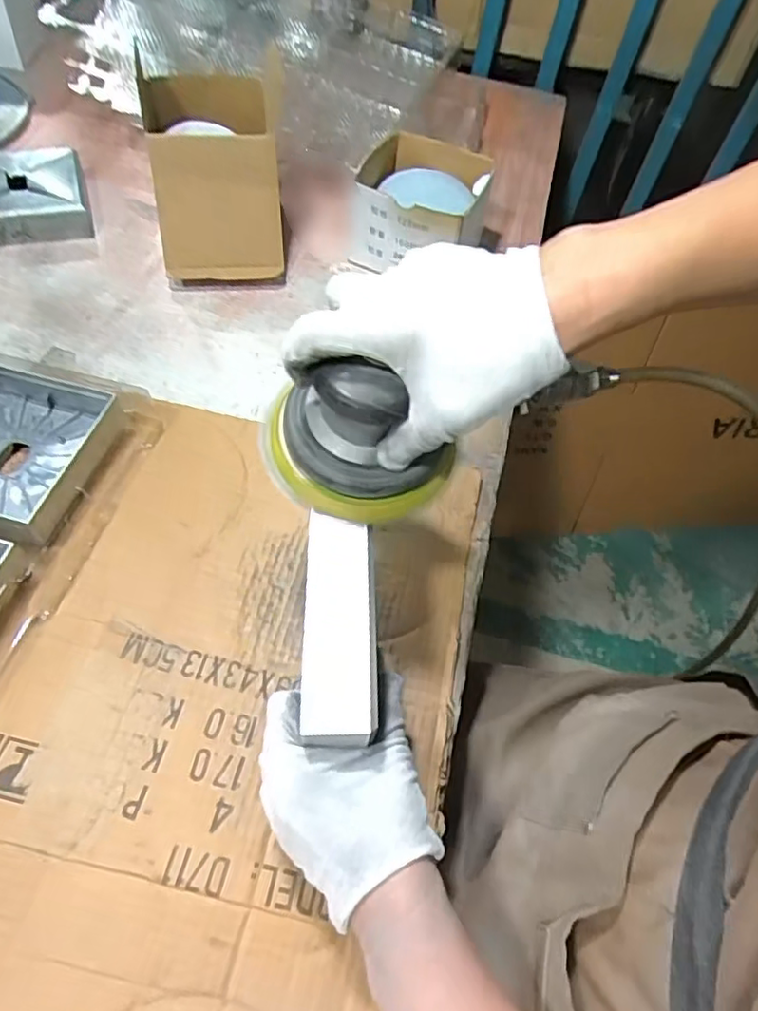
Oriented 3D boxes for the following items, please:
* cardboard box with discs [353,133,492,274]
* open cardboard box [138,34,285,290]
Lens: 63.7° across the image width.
[{"bbox_3d":[0.043,-0.348,0.699,0.139,0.087,0.160,17,55,5],"label":"cardboard box with discs"},{"bbox_3d":[-0.188,-0.378,0.703,0.132,0.121,0.244,-7,57,-12],"label":"open cardboard box"}]

